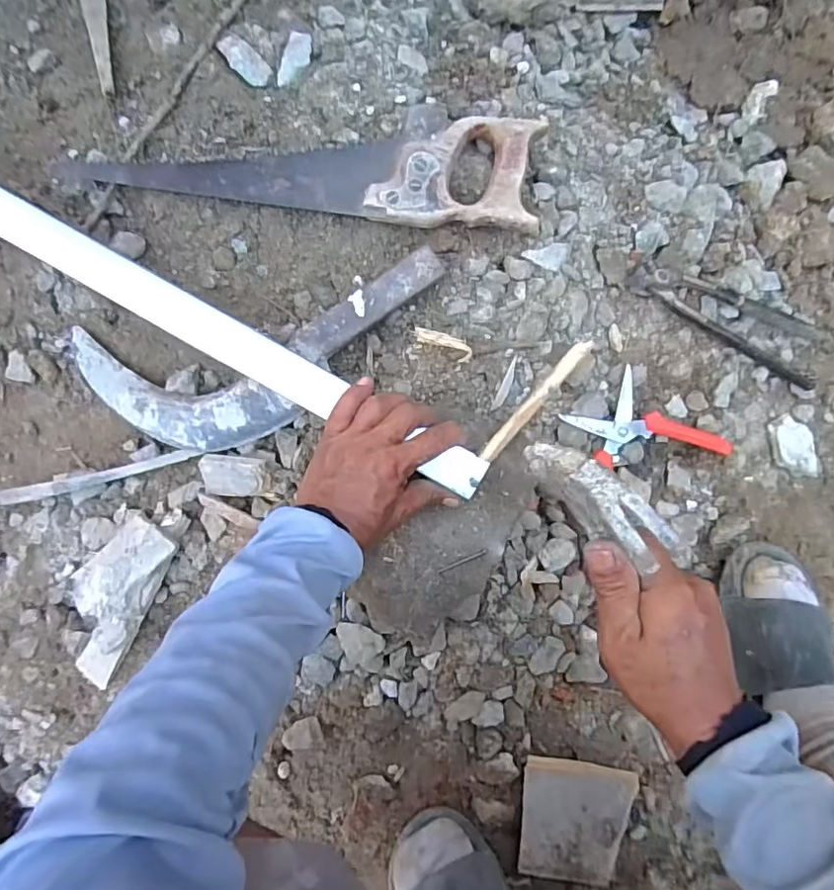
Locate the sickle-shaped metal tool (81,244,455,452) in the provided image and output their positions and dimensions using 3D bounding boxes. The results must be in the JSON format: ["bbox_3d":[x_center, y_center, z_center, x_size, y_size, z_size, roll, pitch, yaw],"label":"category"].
[{"bbox_3d":[-0.144,-0.074,0.525,0.346,0.058,0.128,-10,87,0],"label":"sickle-shaped metal tool"}]

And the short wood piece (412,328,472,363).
[{"bbox_3d":[0.024,-0.094,0.530,0.060,0.016,0.020,25,87,17],"label":"short wood piece"}]

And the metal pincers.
[{"bbox_3d":[0.308,-0.130,0.565,0.223,0.025,0.067,23,87,-12],"label":"metal pincers"}]

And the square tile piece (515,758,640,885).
[{"bbox_3d":[0.147,0.348,0.523,0.098,0.009,0.101,4,82,10],"label":"square tile piece"}]

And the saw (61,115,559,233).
[{"bbox_3d":[-0.100,-0.252,0.511,0.414,0.018,0.097,2,87,0],"label":"saw"}]

